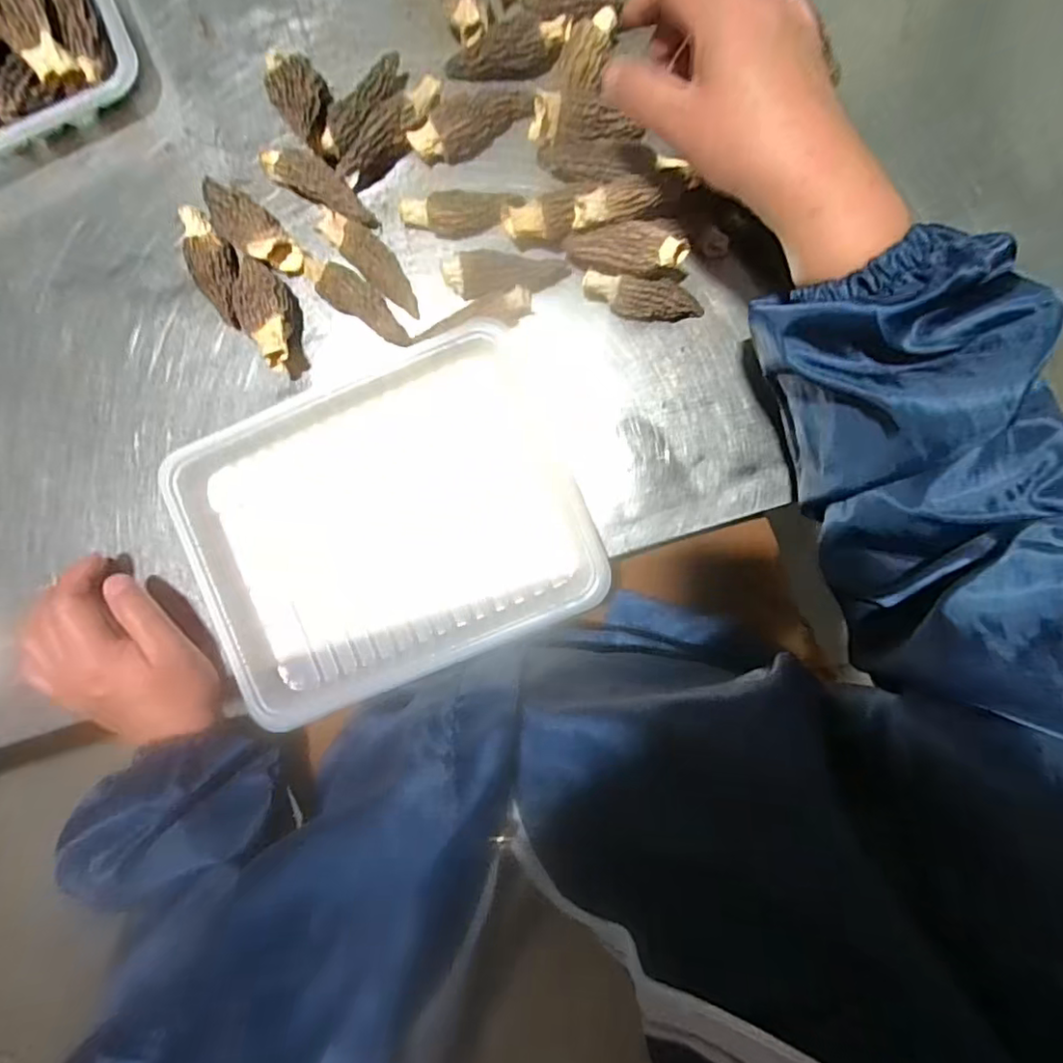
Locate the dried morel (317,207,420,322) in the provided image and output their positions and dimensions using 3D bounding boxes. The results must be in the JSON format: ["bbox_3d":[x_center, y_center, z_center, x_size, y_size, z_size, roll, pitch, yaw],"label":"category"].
[{"bbox_3d":[-0.107,-0.185,0.409,0.025,0.015,0.084,-44,105,2],"label":"dried morel"}]

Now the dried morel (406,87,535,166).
[{"bbox_3d":[-0.040,-0.280,0.408,0.085,0.023,0.031,-30,87,3],"label":"dried morel"}]

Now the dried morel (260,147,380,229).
[{"bbox_3d":[-0.143,-0.237,0.407,0.083,0.015,0.026,29,91,-10],"label":"dried morel"}]

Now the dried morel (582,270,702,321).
[{"bbox_3d":[0.076,-0.156,0.403,0.085,0.025,0.020,8,90,-14],"label":"dried morel"}]

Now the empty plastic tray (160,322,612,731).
[{"bbox_3d":[-0.099,-0.004,0.416,0.261,0.047,0.202,-22,88,3],"label":"empty plastic tray"}]

